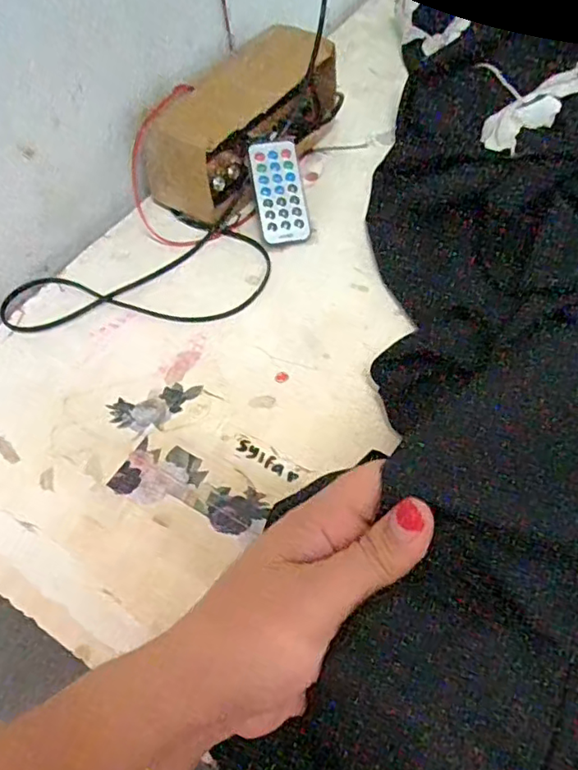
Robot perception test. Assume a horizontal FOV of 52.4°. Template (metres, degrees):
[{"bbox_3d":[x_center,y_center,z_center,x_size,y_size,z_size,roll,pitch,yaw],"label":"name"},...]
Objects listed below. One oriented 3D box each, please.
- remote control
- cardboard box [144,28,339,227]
[{"bbox_3d":[-0.008,-0.157,0.479,0.037,0.011,0.086,-9,85,-1],"label":"remote control"},{"bbox_3d":[-0.033,-0.222,0.503,0.076,0.079,0.189,32,65,23],"label":"cardboard box"}]

